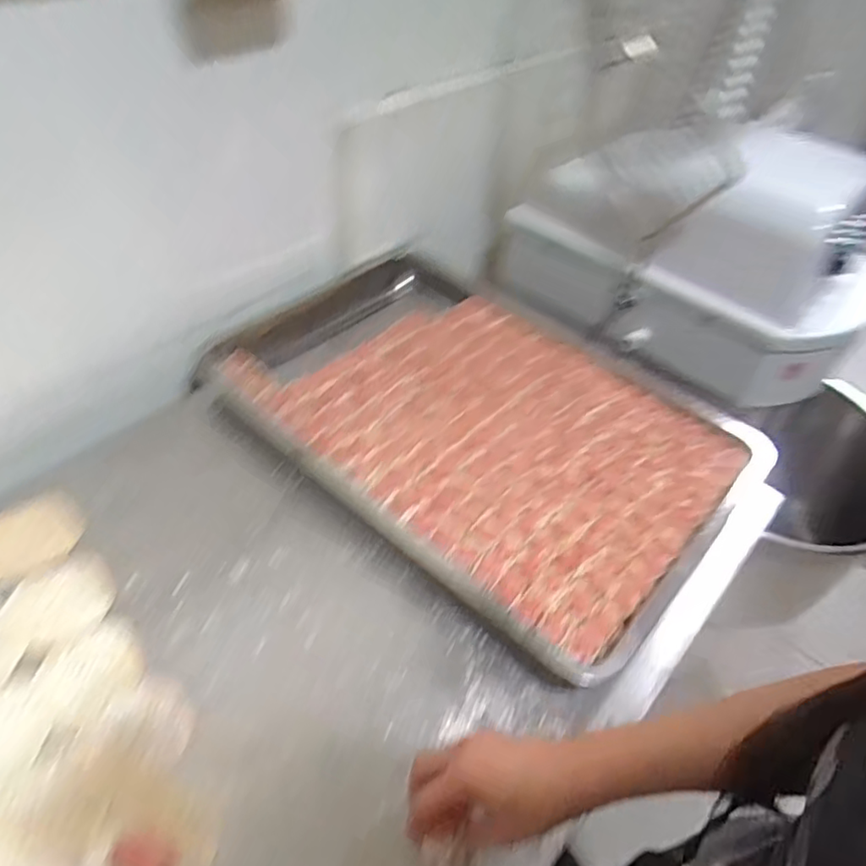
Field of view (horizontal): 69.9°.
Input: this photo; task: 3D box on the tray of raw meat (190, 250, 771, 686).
[{"bbox_3d":[0.022,-0.038,0.759,0.648,0.051,0.399,36,54,26],"label":"tray of raw meat"}]

